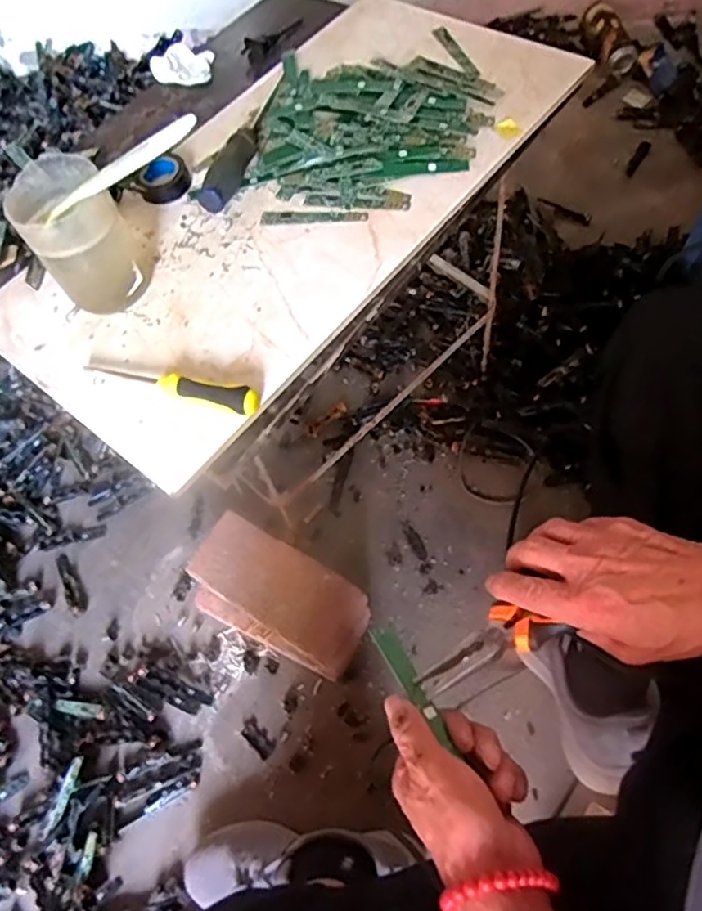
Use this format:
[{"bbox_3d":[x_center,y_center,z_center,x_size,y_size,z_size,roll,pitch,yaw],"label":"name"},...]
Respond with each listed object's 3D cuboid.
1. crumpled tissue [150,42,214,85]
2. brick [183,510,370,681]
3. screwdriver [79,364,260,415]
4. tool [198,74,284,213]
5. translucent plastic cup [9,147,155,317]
[{"bbox_3d":[-0.198,-0.459,0.733,0.072,0.027,0.042,-16,59,-1],"label":"crumpled tissue"},{"bbox_3d":[-0.099,0.194,0.850,0.247,0.094,0.125,27,68,17],"label":"brick"},{"bbox_3d":[-0.146,-0.058,0.500,0.159,0.024,0.018,14,63,15],"label":"screwdriver"},{"bbox_3d":[-0.104,-0.319,0.624,0.029,0.026,0.201,9,62,13],"label":"tool"},{"bbox_3d":[-0.222,-0.180,0.516,0.076,0.104,0.075,-3,60,6],"label":"translucent plastic cup"}]

